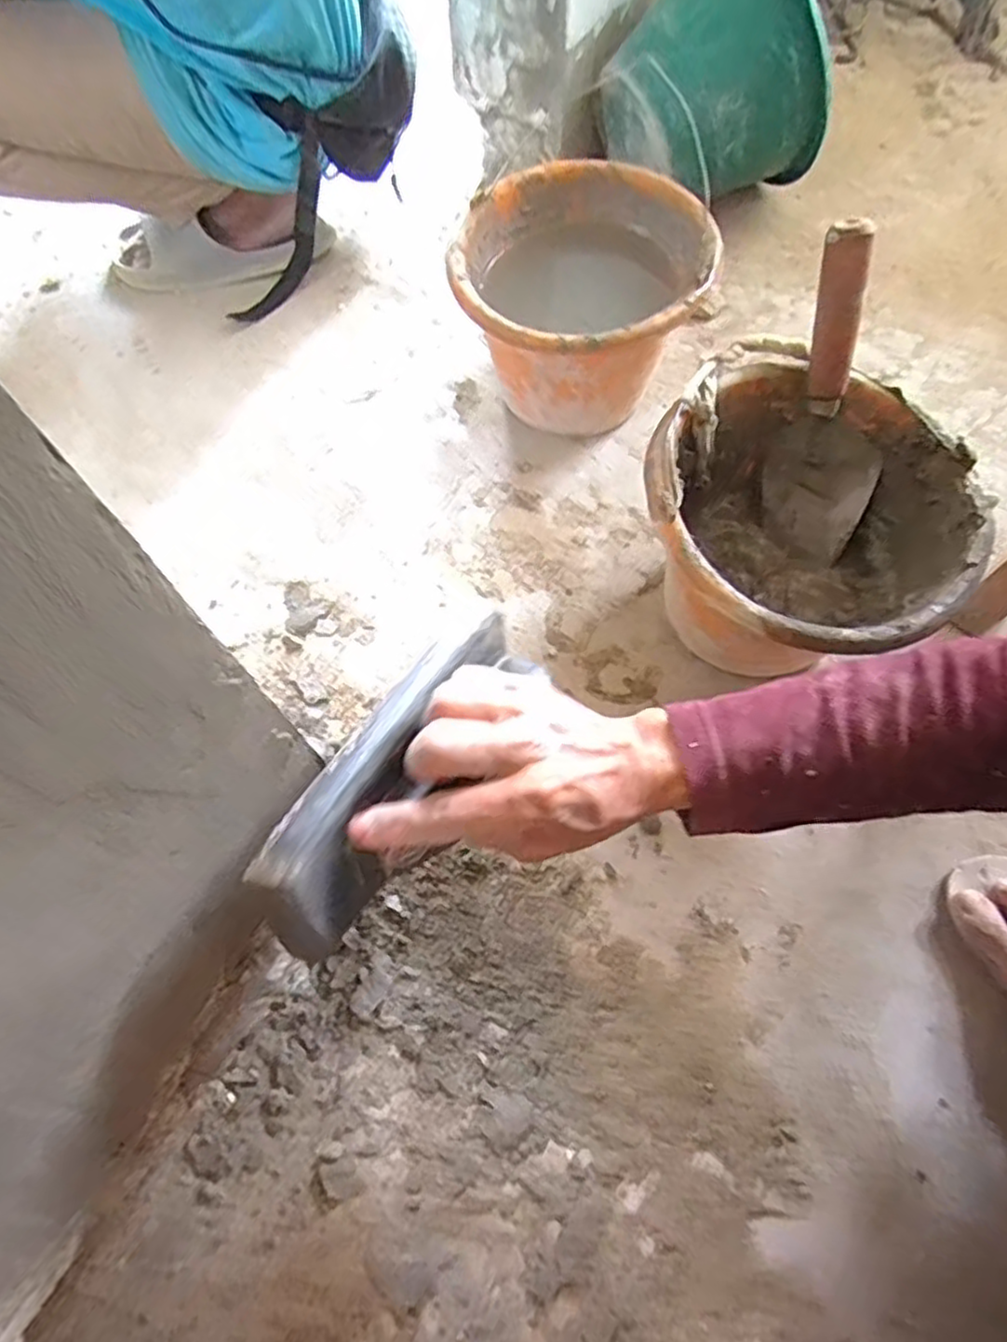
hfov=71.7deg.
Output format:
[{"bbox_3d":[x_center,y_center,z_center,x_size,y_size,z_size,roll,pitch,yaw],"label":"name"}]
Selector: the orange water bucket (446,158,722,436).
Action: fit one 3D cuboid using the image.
[{"bbox_3d":[0.077,-0.359,0.727,0.227,0.189,0.245,0,66,1],"label":"orange water bucket"}]

